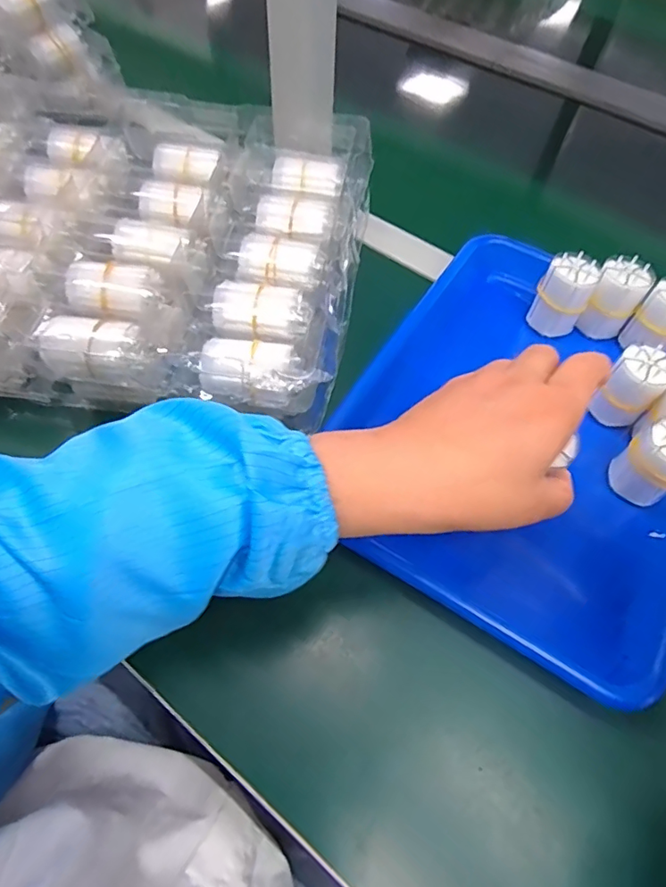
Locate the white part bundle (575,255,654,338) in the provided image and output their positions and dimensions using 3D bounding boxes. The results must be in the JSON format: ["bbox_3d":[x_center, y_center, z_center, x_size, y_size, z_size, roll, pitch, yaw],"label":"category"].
[{"bbox_3d":[0.231,-0.120,0.422,0.042,0.057,0.040,33,62,16],"label":"white part bundle"}]

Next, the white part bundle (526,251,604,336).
[{"bbox_3d":[0.189,-0.120,0.421,0.038,0.058,0.032,38,64,19],"label":"white part bundle"}]

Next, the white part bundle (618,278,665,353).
[{"bbox_3d":[0.263,-0.097,0.409,0.042,0.054,0.046,38,64,19],"label":"white part bundle"}]

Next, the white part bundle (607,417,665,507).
[{"bbox_3d":[0.220,0.012,0.345,0.035,0.056,0.040,-29,64,-19],"label":"white part bundle"}]

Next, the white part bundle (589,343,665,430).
[{"bbox_3d":[0.218,-0.040,0.376,0.037,0.060,0.031,36,63,18],"label":"white part bundle"}]

